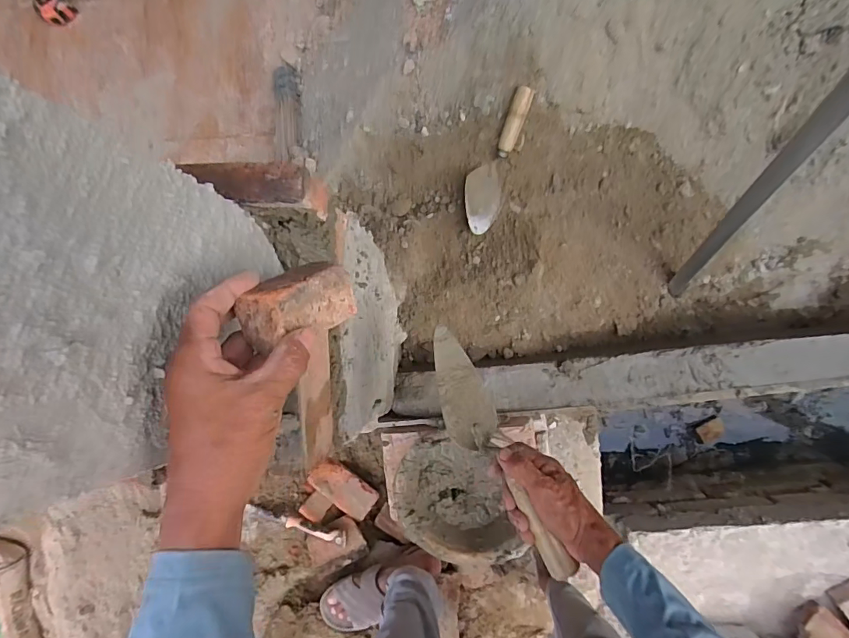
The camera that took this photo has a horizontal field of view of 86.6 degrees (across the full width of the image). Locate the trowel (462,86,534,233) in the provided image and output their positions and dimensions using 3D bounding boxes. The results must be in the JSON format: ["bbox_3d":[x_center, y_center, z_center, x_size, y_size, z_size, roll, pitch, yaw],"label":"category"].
[{"bbox_3d":[0.138,-0.307,0.887,0.080,0.037,0.281,23,119,8],"label":"trowel"}]

